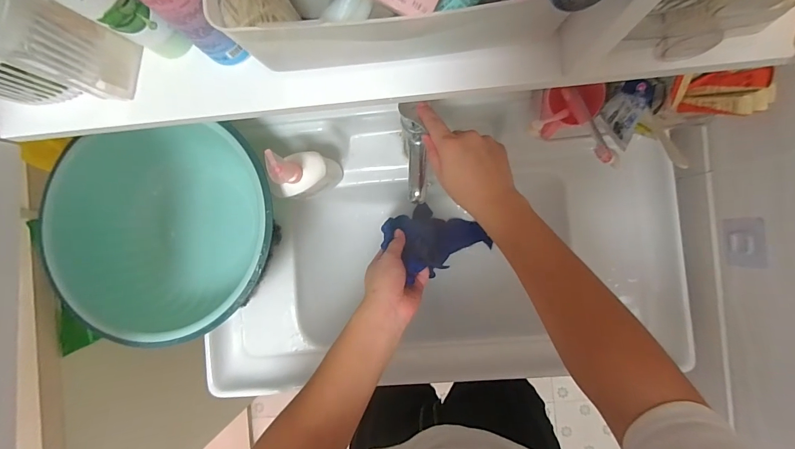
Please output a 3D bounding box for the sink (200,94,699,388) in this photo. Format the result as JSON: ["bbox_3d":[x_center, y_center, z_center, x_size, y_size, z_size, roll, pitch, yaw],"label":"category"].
[{"bbox_3d":[0.076,0.056,0.707,0.785,0.210,0.496,0,89,4],"label":"sink"}]

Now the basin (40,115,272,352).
[{"bbox_3d":[-0.339,0.002,0.590,0.329,0.148,0.317,0,89,4],"label":"basin"}]

